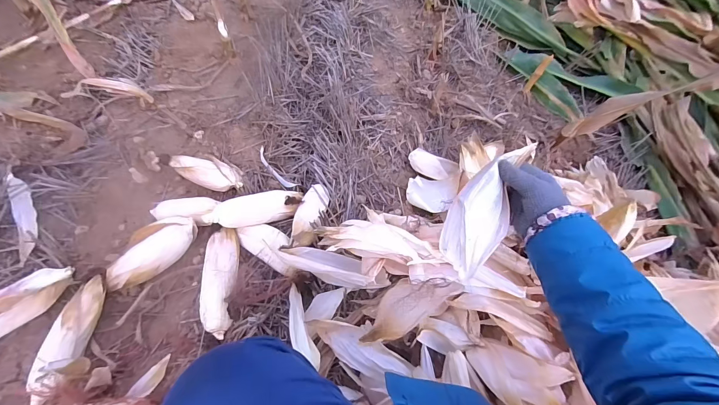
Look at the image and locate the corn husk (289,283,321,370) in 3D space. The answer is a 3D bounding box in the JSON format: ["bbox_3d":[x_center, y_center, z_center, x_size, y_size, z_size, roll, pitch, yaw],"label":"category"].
[{"bbox_3d":[-0.115,0.225,0.593,0.040,0.042,0.181,-16,45,-12],"label":"corn husk"}]

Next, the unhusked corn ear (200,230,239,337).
[{"bbox_3d":[-0.298,0.166,0.661,0.070,0.061,0.223,-4,60,-5],"label":"unhusked corn ear"}]

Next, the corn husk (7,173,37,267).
[{"bbox_3d":[-0.771,0.038,0.717,0.041,0.030,0.209,-19,78,-13],"label":"corn husk"}]

